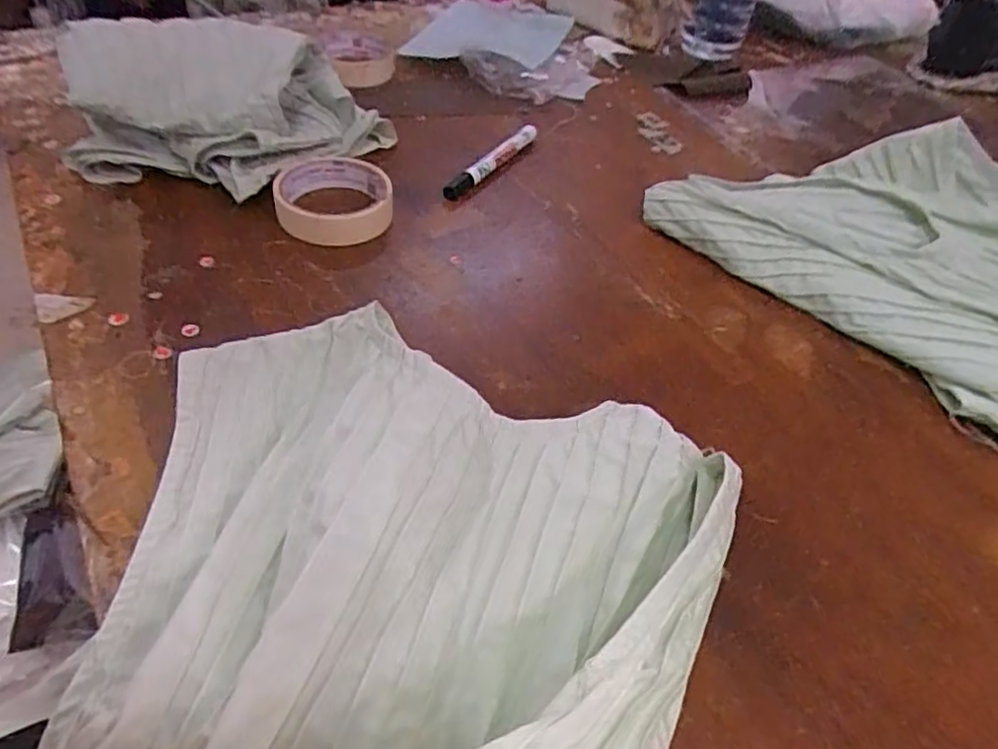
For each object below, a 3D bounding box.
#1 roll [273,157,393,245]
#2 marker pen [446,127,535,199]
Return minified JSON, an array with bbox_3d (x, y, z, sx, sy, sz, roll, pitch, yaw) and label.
[{"bbox_3d":[-0.132,-0.144,0.515,0.088,0.026,0.099,0,47,-7],"label":"roll"},{"bbox_3d":[-0.006,-0.200,0.589,0.018,0.017,0.142,29,50,19],"label":"marker pen"}]

